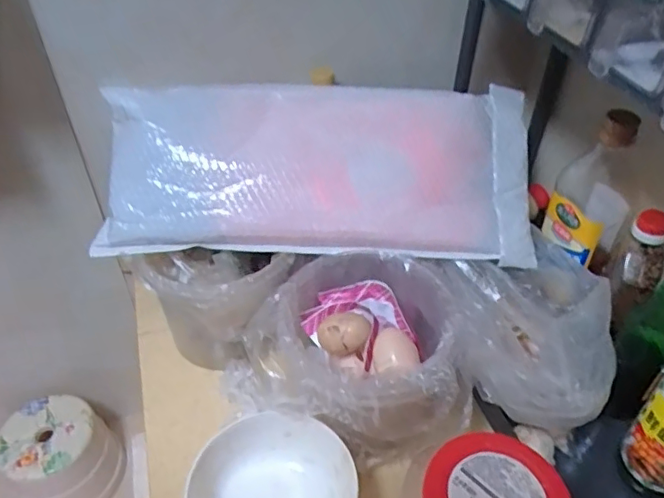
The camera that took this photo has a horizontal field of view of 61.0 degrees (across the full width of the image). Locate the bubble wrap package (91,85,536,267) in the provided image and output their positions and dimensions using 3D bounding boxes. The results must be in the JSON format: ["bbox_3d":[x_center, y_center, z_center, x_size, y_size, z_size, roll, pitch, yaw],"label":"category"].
[{"bbox_3d":[-0.010,-0.085,0.605,0.462,0.056,0.191,2,86,-6],"label":"bubble wrap package"}]

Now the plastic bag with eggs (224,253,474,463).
[{"bbox_3d":[0.027,0.102,0.572,0.202,0.125,0.176,5,43,6],"label":"plastic bag with eggs"}]

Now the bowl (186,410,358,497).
[{"bbox_3d":[-0.056,0.232,0.530,0.148,0.065,0.128,-34,52,-31],"label":"bowl"}]

